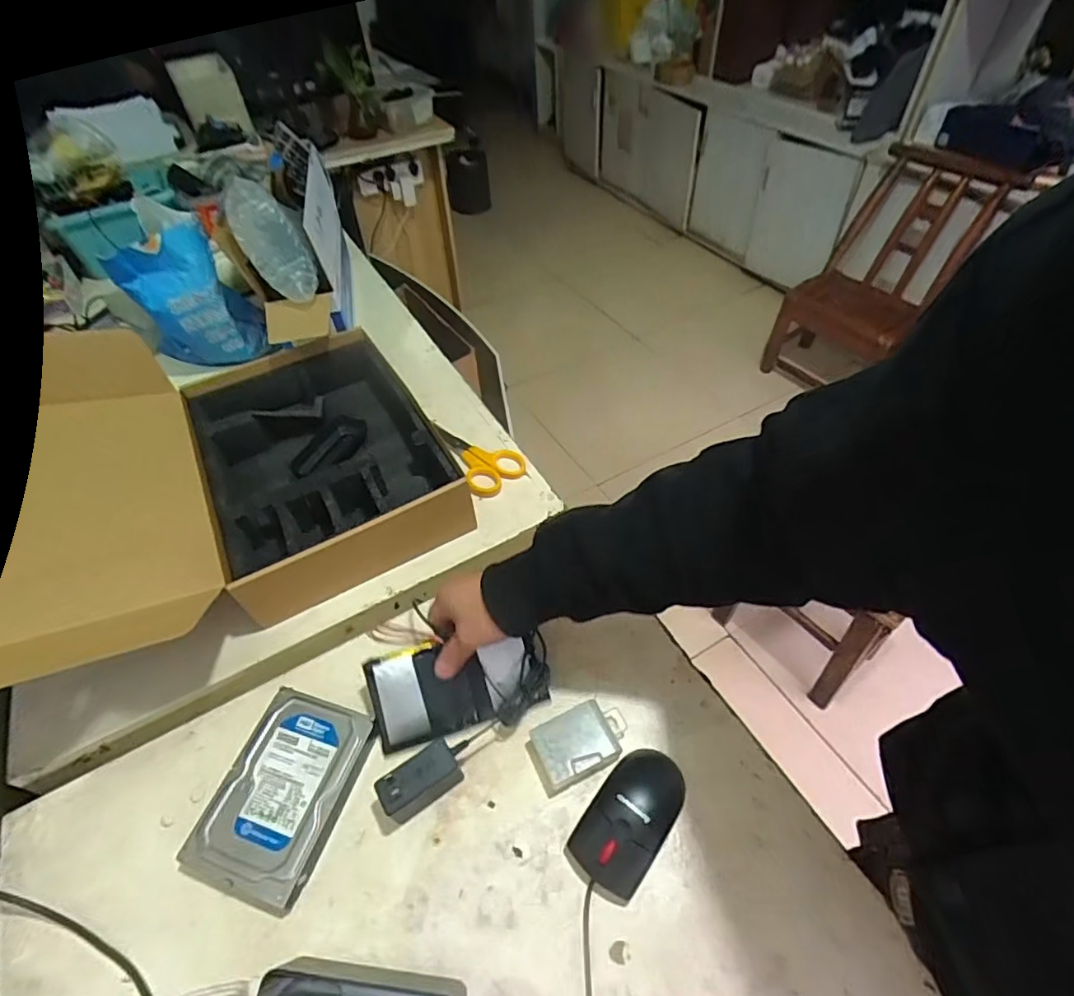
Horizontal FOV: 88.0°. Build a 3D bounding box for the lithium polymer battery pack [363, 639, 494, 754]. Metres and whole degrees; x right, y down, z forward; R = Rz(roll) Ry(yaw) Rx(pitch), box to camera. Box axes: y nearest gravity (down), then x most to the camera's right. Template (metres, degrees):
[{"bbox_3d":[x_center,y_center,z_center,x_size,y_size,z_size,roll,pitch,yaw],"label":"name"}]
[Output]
[{"bbox_3d":[-0.098,0.174,0.501,0.101,0.008,0.082,-16,87,-7],"label":"lithium polymer battery pack"}]

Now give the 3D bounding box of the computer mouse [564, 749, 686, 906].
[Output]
[{"bbox_3d":[0.075,0.259,0.454,0.061,0.035,0.113,31,57,26],"label":"computer mouse"}]

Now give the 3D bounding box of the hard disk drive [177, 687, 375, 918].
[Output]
[{"bbox_3d":[-0.214,0.247,0.471,0.098,0.030,0.147,14,51,13],"label":"hard disk drive"}]

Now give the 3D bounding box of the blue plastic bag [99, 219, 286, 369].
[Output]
[{"bbox_3d":[-0.477,-0.277,0.774,0.148,0.187,0.084,-28,54,-21],"label":"blue plastic bag"}]

